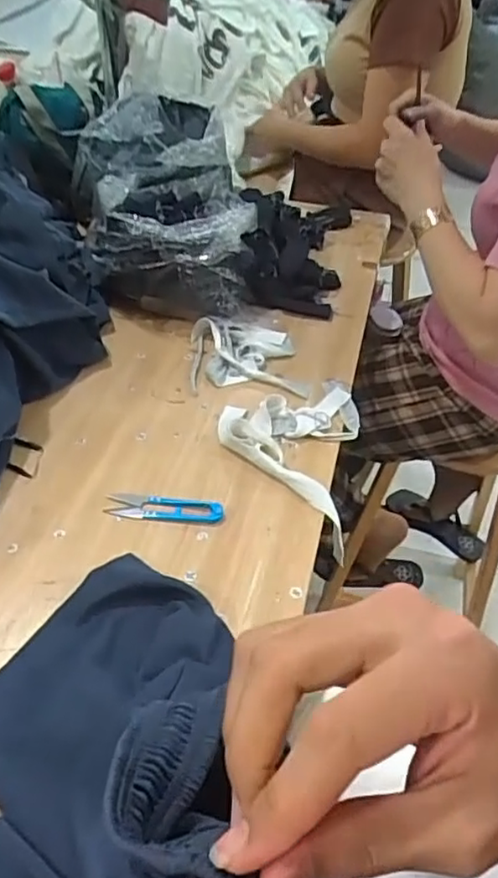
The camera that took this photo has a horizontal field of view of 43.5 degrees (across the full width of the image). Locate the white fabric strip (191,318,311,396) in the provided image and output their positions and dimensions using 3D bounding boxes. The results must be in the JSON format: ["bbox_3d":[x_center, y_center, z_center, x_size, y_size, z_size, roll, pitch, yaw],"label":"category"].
[{"bbox_3d":[-0.004,-0.111,0.830,0.143,0.024,0.137,-2,44,-7],"label":"white fabric strip"}]

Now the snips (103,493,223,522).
[{"bbox_3d":[-0.087,0.070,0.641,0.119,0.012,0.029,7,44,2],"label":"snips"}]

